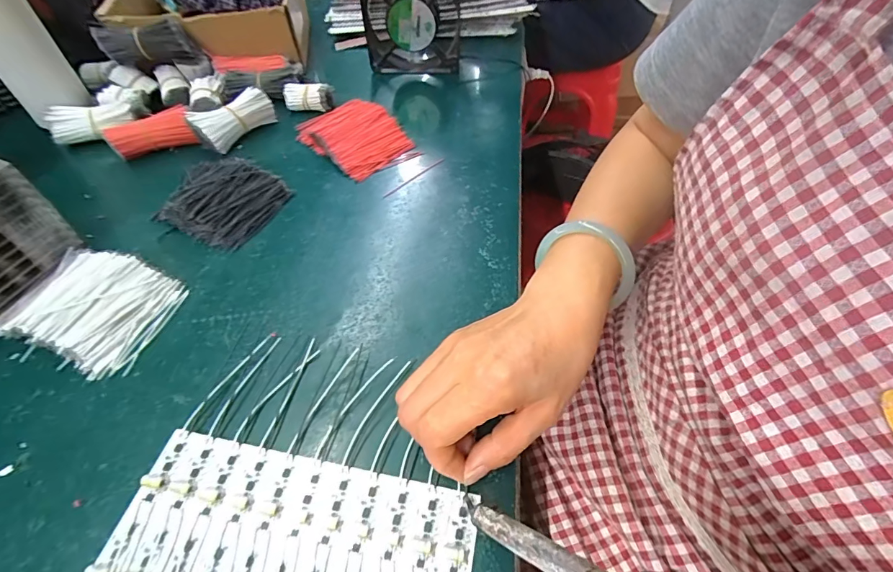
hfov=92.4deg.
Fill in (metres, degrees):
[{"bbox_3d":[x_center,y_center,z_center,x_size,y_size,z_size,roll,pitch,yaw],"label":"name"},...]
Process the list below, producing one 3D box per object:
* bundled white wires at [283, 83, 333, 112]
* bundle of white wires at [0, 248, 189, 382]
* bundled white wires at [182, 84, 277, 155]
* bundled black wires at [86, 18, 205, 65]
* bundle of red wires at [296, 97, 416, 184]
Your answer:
[{"bbox_3d":[-0.162,-0.222,0.508,0.050,0.032,0.026,-1,50,1],"label":"bundled white wires"},{"bbox_3d":[-0.277,0.014,0.329,0.119,0.022,0.091,12,52,11],"label":"bundle of white wires"},{"bbox_3d":[-0.240,-0.189,0.478,0.044,0.040,0.080,29,57,23],"label":"bundled white wires"},{"bbox_3d":[-0.345,-0.282,0.495,0.108,0.036,0.029,-5,52,-4],"label":"bundled black wires"},{"bbox_3d":[-0.102,-0.170,0.476,0.088,0.020,0.124,-37,59,-25],"label":"bundle of red wires"}]

